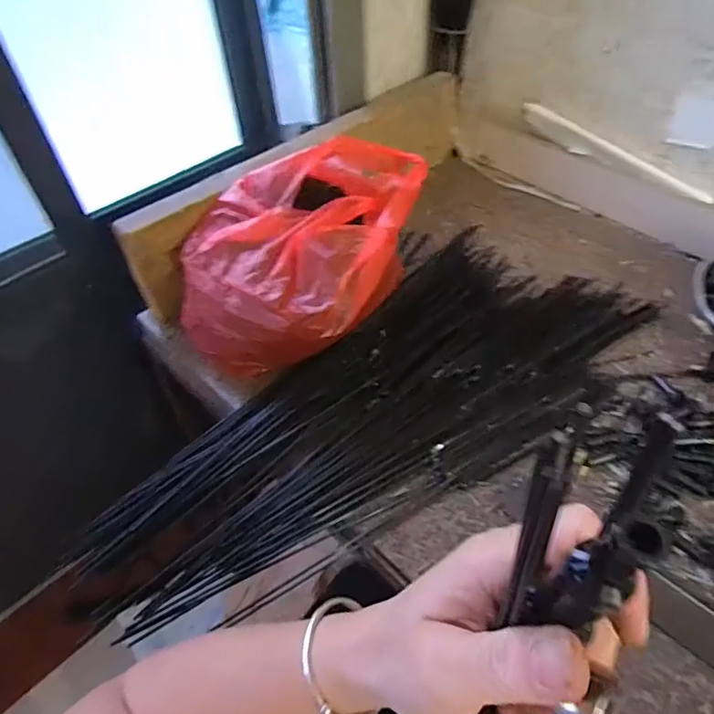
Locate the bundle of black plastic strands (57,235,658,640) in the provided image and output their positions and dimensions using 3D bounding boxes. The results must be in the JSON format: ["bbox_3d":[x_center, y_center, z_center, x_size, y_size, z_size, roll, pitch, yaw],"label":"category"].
[{"bbox_3d":[0.017,0.034,0.568,0.632,0.034,0.267,-31,53,-25],"label":"bundle of black plastic strands"}]

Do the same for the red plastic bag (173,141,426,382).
[{"bbox_3d":[-0.069,-0.122,0.618,0.221,0.160,0.279,26,53,25],"label":"red plastic bag"}]

